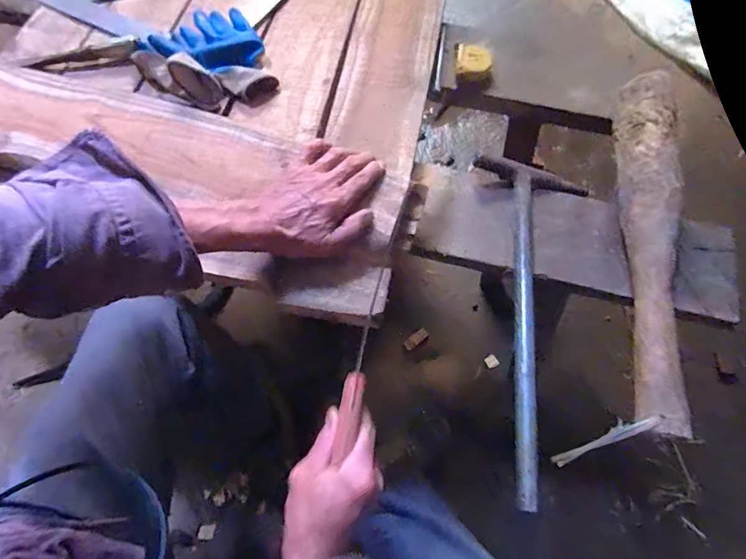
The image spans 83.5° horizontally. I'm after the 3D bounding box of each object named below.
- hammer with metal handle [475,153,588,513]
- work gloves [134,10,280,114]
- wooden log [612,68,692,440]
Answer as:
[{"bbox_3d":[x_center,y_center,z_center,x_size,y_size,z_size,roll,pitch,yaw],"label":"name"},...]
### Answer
[{"bbox_3d":[0.199,0.030,0.476,0.139,0.040,0.416,2,66,2],"label":"hammer with metal handle"},{"bbox_3d":[-0.238,-0.318,0.582,0.160,0.069,0.185,-34,69,-13],"label":"work gloves"},{"bbox_3d":[0.321,-0.066,0.488,0.054,0.052,0.467,11,67,6],"label":"wooden log"}]

